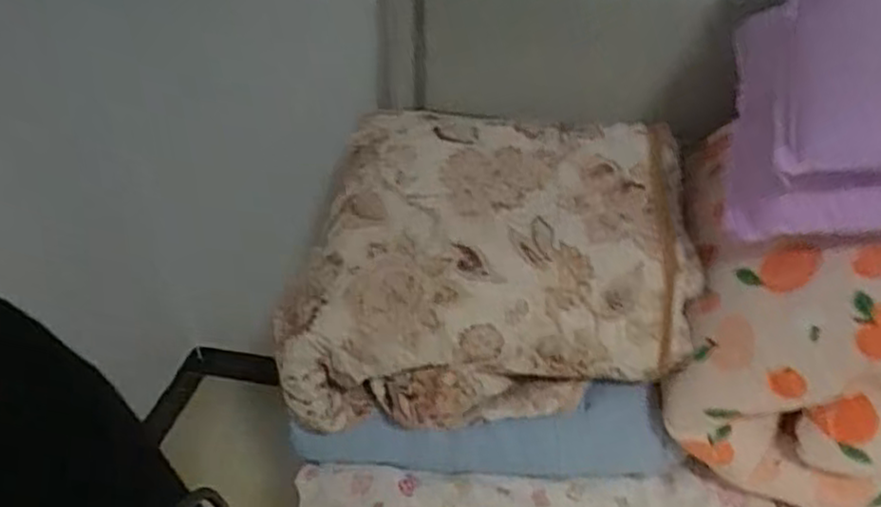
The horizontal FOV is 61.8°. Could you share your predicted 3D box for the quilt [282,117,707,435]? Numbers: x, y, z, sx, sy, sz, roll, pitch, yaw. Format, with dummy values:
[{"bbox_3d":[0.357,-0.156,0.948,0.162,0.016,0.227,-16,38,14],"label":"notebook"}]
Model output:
[{"bbox_3d":[0.059,0.001,0.895,0.441,0.184,0.407,6,40,9],"label":"quilt"}]

